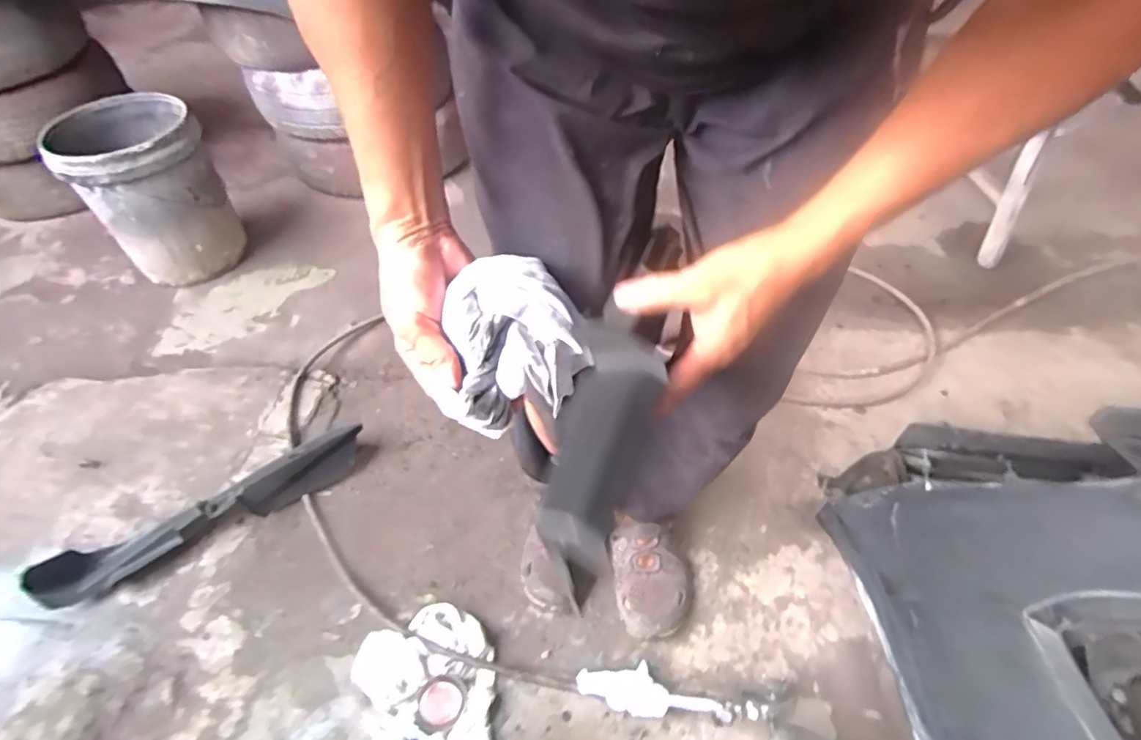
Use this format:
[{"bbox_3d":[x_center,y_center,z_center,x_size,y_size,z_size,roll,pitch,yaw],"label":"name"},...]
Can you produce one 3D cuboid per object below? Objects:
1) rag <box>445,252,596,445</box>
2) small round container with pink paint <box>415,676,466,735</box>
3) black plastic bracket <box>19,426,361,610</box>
[{"bbox_3d":[-0.041,-0.019,0.446,0.101,0.085,0.116,-5,46,-3],"label":"rag"},{"bbox_3d":[-0.173,0.447,0.783,0.058,0.013,0.066,16,49,17],"label":"small round container with pink paint"},{"bbox_3d":[-0.608,0.240,1.003,0.514,0.066,0.102,-24,50,-20],"label":"black plastic bracket"}]

